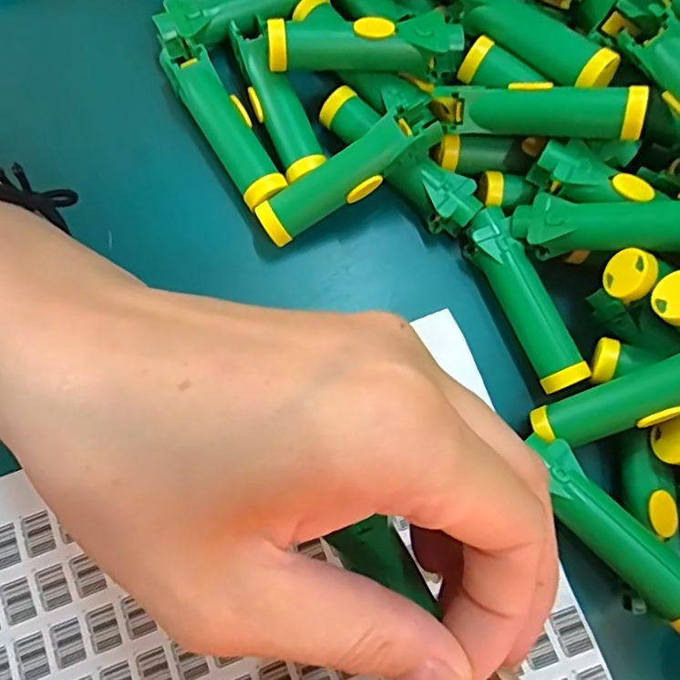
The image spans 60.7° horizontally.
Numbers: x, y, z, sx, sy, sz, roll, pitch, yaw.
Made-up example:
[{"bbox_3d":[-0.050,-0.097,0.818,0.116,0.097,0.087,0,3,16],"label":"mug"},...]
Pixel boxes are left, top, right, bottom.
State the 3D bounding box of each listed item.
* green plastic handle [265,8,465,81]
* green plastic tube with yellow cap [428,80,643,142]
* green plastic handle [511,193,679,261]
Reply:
[{"bbox_3d":[0.010,-0.124,0.243,0.080,0.019,0.017,-4,76,-6],"label":"green plastic handle"},{"bbox_3d":[0.078,-0.092,0.232,0.078,0.015,0.016,8,77,17],"label":"green plastic tube with yellow cap"},{"bbox_3d":[0.110,-0.044,0.226,0.080,0.016,0.020,7,75,33],"label":"green plastic handle"}]

